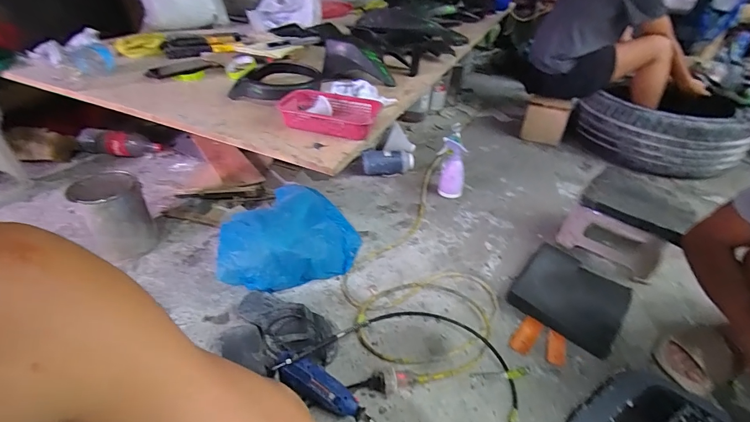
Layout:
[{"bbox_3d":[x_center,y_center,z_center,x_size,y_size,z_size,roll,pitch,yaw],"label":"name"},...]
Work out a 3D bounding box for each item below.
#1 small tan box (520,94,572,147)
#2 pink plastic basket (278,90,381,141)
[{"bbox_3d":[0.805,-0.427,1.755,0.184,0.188,0.114,17,38,20],"label":"small tan box"},{"bbox_3d":[-0.104,-0.231,0.878,0.238,0.056,0.133,10,37,11],"label":"pink plastic basket"}]

